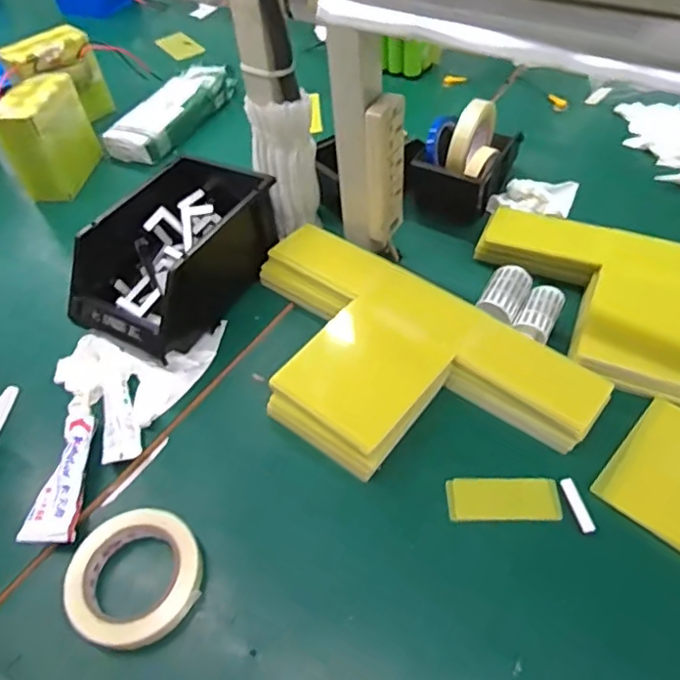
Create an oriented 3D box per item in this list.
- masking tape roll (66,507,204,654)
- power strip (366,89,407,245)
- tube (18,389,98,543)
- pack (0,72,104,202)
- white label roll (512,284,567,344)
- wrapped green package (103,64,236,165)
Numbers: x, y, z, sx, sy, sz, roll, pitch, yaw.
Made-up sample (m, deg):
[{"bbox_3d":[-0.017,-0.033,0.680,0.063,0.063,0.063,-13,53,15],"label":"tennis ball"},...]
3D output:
[{"bbox_3d":[-0.182,0.208,0.503,0.112,0.019,0.115,-3,50,3],"label":"masking tape roll"},{"bbox_3d":[0.055,-0.197,0.668,0.035,0.169,0.045,12,52,15],"label":"power strip"},{"bbox_3d":[-0.275,0.121,0.579,0.044,0.022,0.177,-5,50,1],"label":"tube"},{"bbox_3d":[-0.469,-0.338,0.928,0.079,0.146,0.159,-1,50,4],"label":"pack"},{"bbox_3d":[0.233,-0.024,0.662,0.040,0.041,0.073,23,55,22],"label":"white label roll"},{"bbox_3d":[-0.303,-0.418,1.034,0.107,0.050,0.277,22,55,22],"label":"wrapped green package"}]

